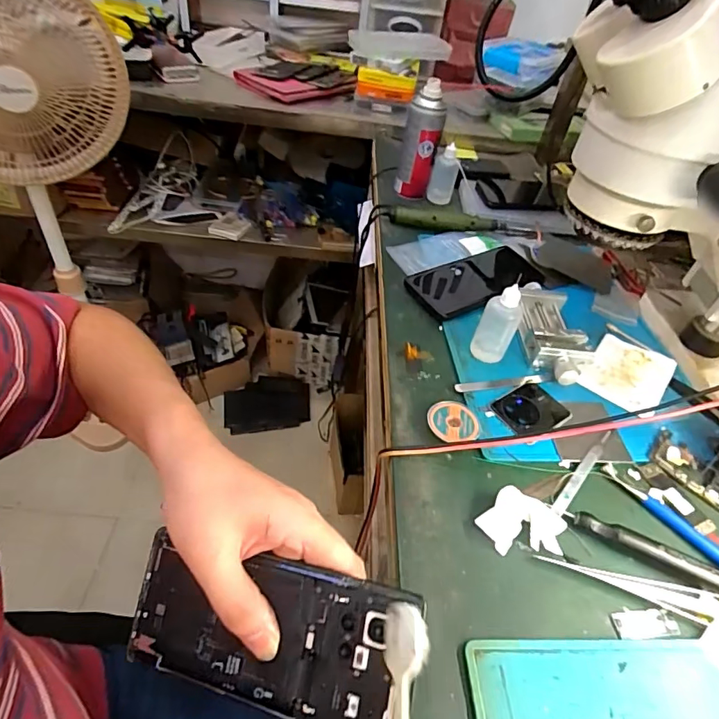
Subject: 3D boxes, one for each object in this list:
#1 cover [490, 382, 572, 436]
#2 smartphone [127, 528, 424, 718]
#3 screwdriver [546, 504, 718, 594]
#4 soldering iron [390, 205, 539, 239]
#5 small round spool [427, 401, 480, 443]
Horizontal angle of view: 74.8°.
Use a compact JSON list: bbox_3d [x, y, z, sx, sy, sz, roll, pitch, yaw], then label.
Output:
[{"bbox_3d":[0.159,0.045,0.433,0.068,0.004,0.050,-24,53,-28],"label":"cover"},{"bbox_3d":[-0.054,0.144,0.251,0.152,0.004,0.072,7,78,18],"label":"smartphone"},{"bbox_3d":[0.212,0.140,0.342,0.139,0.012,0.016,23,47,15],"label":"screwdriver"},{"bbox_3d":[0.143,-0.190,0.651,0.198,0.030,0.028,9,44,2],"label":"soldering iron"},{"bbox_3d":[0.080,0.055,0.407,0.044,0.010,0.042,4,45,-4],"label":"small round spool"}]

